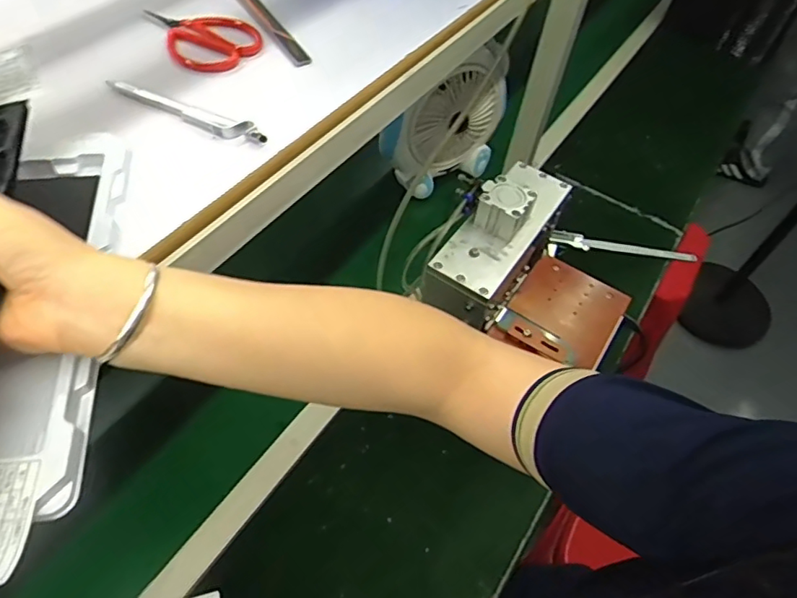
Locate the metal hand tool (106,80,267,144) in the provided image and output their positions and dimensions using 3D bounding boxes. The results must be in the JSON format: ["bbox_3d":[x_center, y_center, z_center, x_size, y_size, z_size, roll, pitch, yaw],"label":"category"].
[{"bbox_3d":[-0.175,-0.151,0.449,0.150,0.010,0.017,20,60,9],"label":"metal hand tool"}]

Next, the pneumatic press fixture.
[{"bbox_3d":[0.171,-0.026,0.694,0.237,0.191,0.231,29,62,14],"label":"pneumatic press fixture"}]

